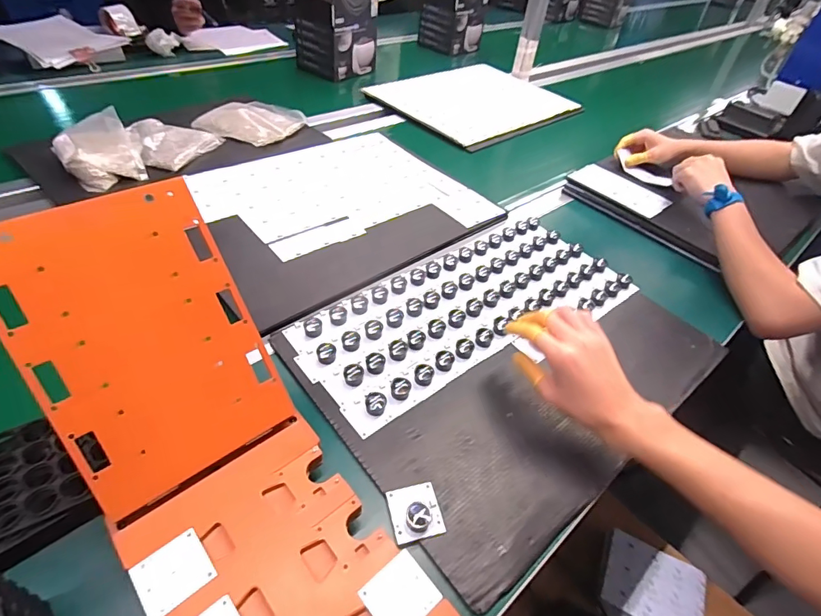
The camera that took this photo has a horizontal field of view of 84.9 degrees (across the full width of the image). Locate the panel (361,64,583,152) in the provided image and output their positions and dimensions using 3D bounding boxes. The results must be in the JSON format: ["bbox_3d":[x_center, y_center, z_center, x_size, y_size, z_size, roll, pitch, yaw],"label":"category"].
[{"bbox_3d":[0.166,-0.543,1.175,0.460,0.022,0.396,-31,55,-29],"label":"panel"}]

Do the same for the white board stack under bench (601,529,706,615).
[{"bbox_3d":[0.462,0.531,0.853,0.184,0.028,0.154,19,44,12],"label":"white board stack under bench"}]

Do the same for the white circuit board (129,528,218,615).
[{"bbox_3d":[-0.176,0.195,0.332,0.048,0.004,0.044,-29,54,-33],"label":"white circuit board"}]

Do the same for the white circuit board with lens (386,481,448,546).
[{"bbox_3d":[0.005,0.182,0.408,0.045,0.016,0.048,-8,45,-16],"label":"white circuit board with lens"}]

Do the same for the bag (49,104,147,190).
[{"bbox_3d":[-0.528,-0.254,0.766,0.117,0.083,0.161,-28,54,-32],"label":"bag"}]

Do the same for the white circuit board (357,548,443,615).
[{"bbox_3d":[-0.007,0.214,0.336,0.048,0.004,0.045,-28,53,-32],"label":"white circuit board"}]

